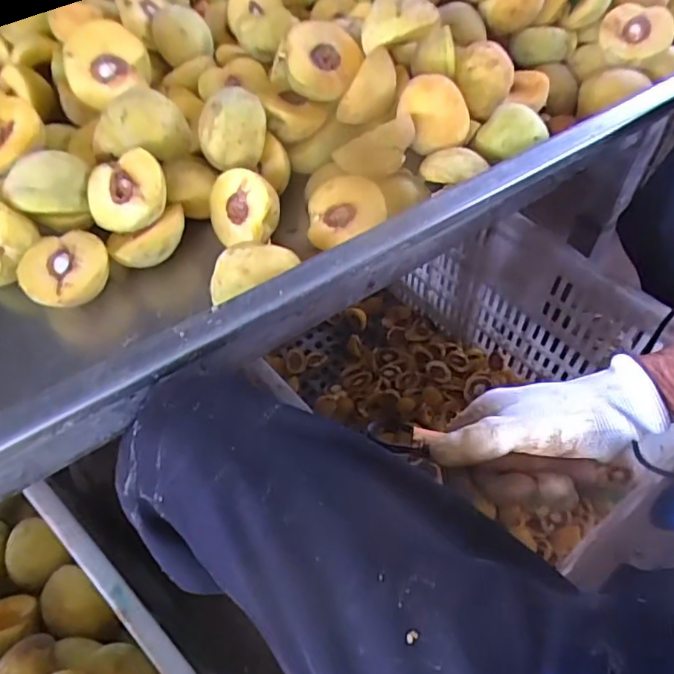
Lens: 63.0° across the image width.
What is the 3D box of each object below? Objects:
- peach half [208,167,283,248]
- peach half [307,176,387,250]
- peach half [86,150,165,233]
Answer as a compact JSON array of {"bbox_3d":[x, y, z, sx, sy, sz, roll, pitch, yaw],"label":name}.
[{"bbox_3d":[-0.071,-0.104,0.444,0.057,0.060,0.030,26,23,26],"label":"peach half"},{"bbox_3d":[0.009,-0.094,0.432,0.057,0.031,0.055,-6,73,21],"label":"peach half"},{"bbox_3d":[-0.159,-0.110,0.433,0.063,0.031,0.062,-3,78,13],"label":"peach half"}]

